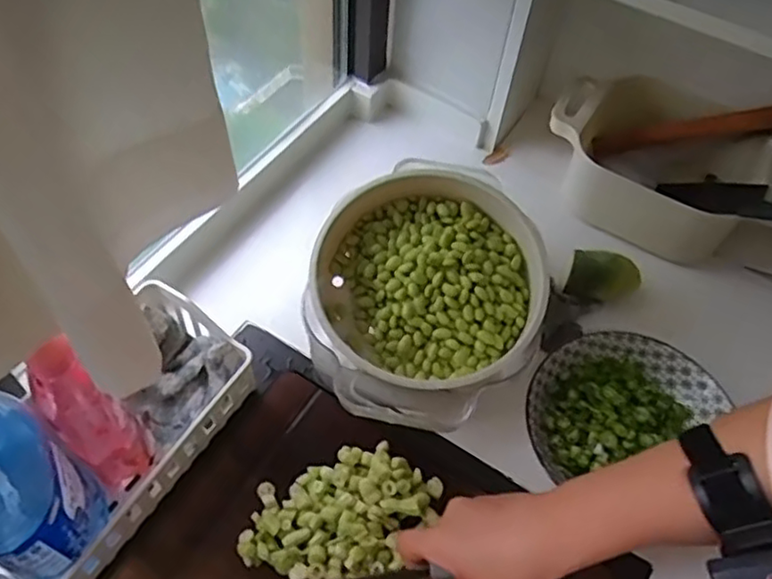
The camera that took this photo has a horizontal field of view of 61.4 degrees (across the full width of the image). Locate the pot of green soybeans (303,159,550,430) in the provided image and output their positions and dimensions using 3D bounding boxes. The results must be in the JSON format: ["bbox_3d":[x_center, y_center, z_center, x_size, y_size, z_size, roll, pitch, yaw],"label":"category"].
[{"bbox_3d":[0.036,0.005,0.640,0.216,0.122,0.266,6,55,-1],"label":"pot of green soybeans"}]

